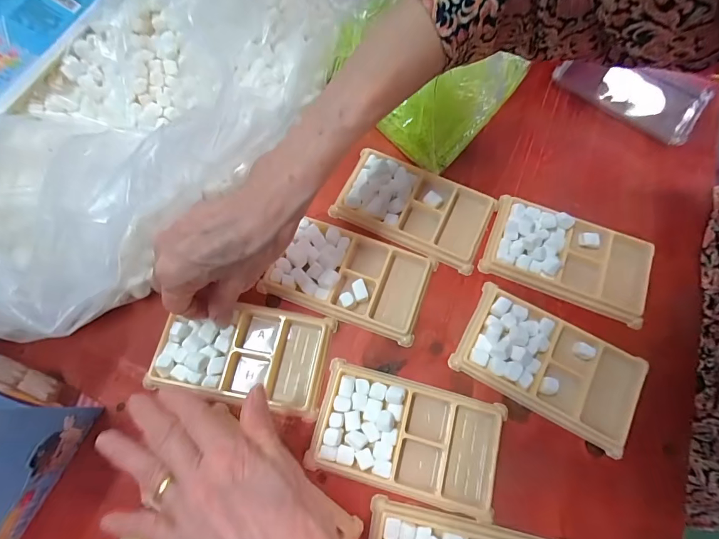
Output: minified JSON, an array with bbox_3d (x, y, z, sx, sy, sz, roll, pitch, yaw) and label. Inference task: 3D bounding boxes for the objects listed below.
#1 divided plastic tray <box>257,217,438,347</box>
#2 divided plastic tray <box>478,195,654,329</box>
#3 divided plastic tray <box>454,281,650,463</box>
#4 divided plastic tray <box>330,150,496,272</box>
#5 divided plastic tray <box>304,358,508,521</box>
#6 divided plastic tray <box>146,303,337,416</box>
[{"bbox_3d":[-0.007,0.003,0.320,0.128,0.014,0.078,20,72,8],"label":"divided plastic tray"},{"bbox_3d":[0.180,-0.012,0.323,0.132,0.015,0.073,20,72,8],"label":"divided plastic tray"},{"bbox_3d":[0.149,0.074,0.295,0.134,0.013,0.074,27,73,10],"label":"divided plastic tray"},{"bbox_3d":[0.050,-0.059,0.340,0.132,0.013,0.074,25,72,10],"label":"divided plastic tray"},{"bbox_3d":[0.036,0.122,0.278,0.135,0.010,0.076,14,71,6],"label":"divided plastic tray"},{"bbox_3d":[-0.092,0.065,0.301,0.130,0.024,0.077,10,70,5],"label":"divided plastic tray"}]

